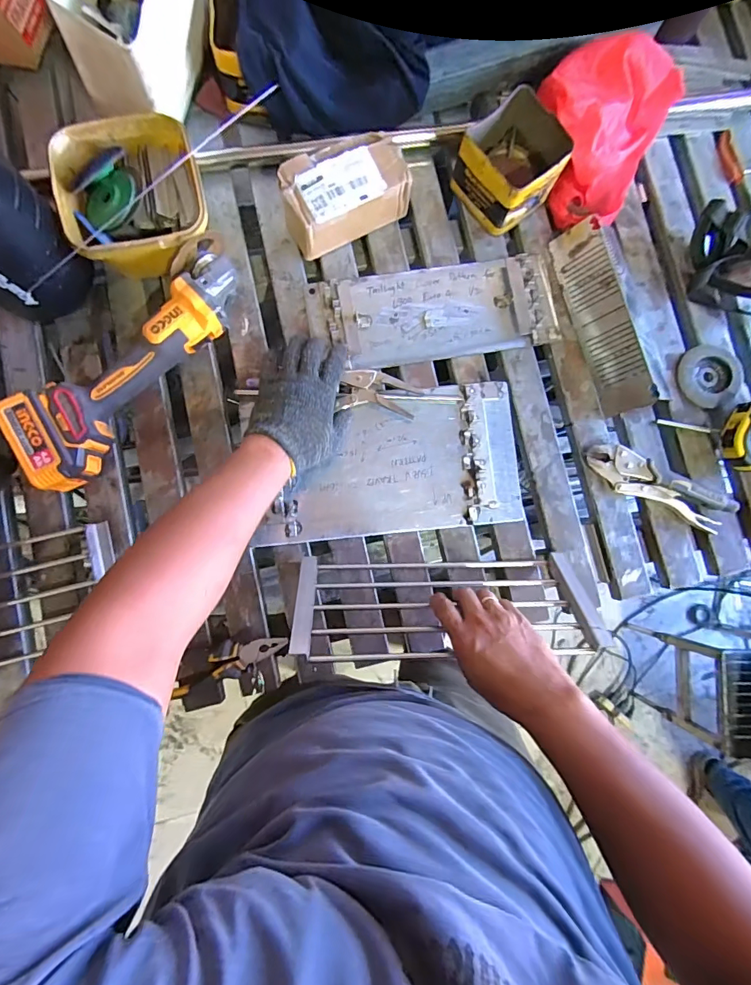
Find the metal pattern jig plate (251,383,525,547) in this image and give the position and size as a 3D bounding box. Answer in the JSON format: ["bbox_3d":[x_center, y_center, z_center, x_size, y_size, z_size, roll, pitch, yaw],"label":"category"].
[{"bbox_3d":[0.028,-0.040,0.613,0.346,0.009,0.190,-5,86,-4],"label":"metal pattern jig plate"}]

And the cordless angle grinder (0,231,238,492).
[{"bbox_3d":[-0.305,-0.166,0.569,0.106,0.087,0.361,43,83,1],"label":"cordless angle grinder"}]

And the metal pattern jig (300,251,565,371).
[{"bbox_3d":[0.084,-0.263,0.633,0.342,0.018,0.131,-8,86,-4],"label":"metal pattern jig"}]

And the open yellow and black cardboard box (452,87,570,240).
[{"bbox_3d":[0.188,-0.463,0.625,0.126,0.084,0.125,-41,88,-6],"label":"open yellow and black cardboard box"}]

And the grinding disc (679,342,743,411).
[{"bbox_3d":[0.496,-0.173,0.650,0.089,0.016,0.091,0,85,-3],"label":"grinding disc"}]

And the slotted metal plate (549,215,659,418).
[{"bbox_3d":[0.327,-0.252,0.632,0.011,0.068,0.277,-15,87,-42],"label":"slotted metal plate"}]

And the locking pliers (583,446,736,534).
[{"bbox_3d":[0.400,-0.011,0.620,0.202,0.034,0.056,28,84,-1],"label":"locking pliers"}]

